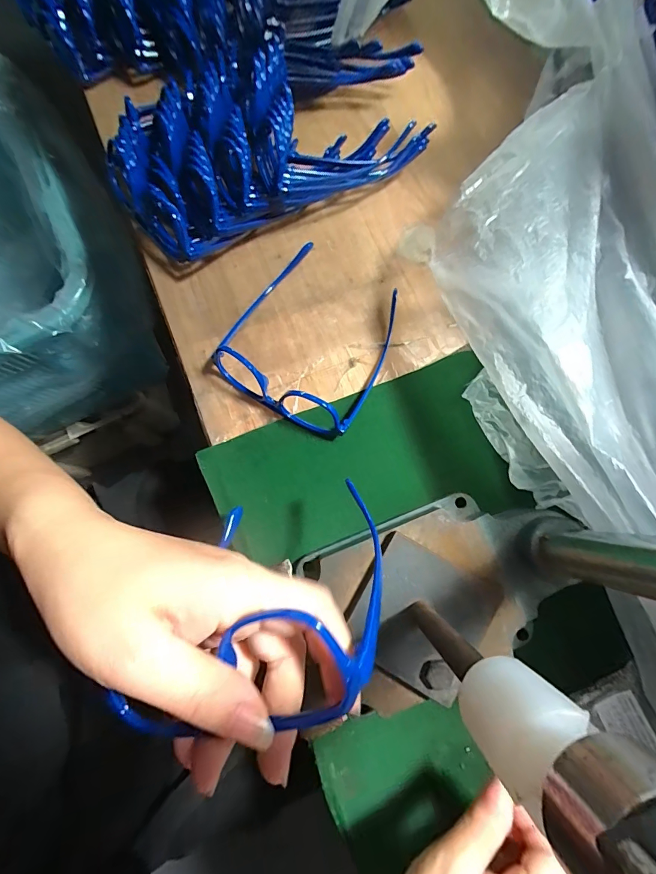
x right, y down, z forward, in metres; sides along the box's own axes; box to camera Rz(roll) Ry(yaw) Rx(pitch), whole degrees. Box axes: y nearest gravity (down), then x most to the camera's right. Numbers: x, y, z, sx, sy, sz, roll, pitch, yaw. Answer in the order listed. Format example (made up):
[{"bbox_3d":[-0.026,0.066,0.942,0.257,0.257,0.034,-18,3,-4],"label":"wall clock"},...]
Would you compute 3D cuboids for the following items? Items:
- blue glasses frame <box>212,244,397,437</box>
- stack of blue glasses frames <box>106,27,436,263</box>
[{"bbox_3d":[-0.016,-0.084,0.319,0.130,0.038,0.145,28,80,6],"label":"blue glasses frame"},{"bbox_3d":[-0.052,-0.266,0.338,0.274,0.066,0.147,-26,80,-4],"label":"stack of blue glasses frames"}]

